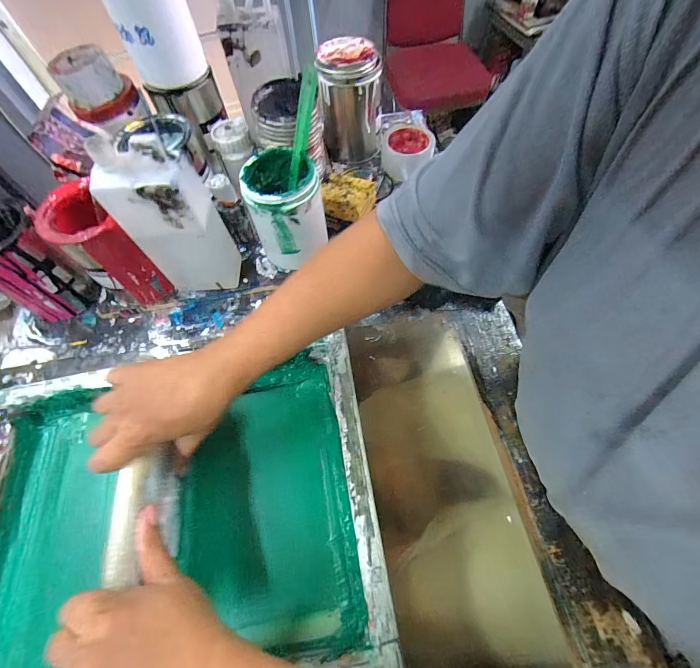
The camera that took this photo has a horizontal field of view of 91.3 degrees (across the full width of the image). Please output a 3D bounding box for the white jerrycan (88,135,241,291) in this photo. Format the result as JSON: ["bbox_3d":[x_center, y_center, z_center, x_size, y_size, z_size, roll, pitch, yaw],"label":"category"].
[{"bbox_3d":[-0.216,-0.138,0.433,0.108,0.210,0.057,-5,62,1],"label":"white jerrycan"}]

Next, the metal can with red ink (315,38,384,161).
[{"bbox_3d":[-0.001,-0.413,0.625,0.102,0.169,0.102,-10,62,-2],"label":"metal can with red ink"}]

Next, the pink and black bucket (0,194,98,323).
[{"bbox_3d":[-0.457,-0.099,0.487,0.101,0.144,0.097,37,70,20],"label":"pink and black bucket"}]

